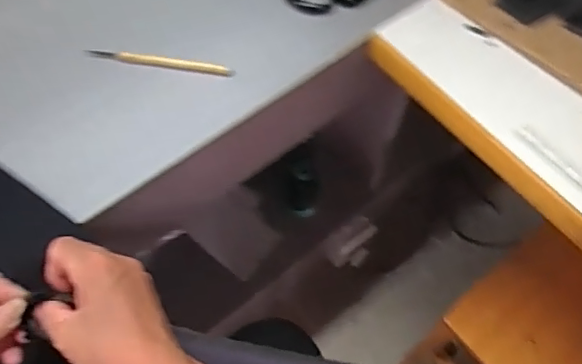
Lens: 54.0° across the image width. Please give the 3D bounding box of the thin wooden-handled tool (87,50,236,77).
[{"bbox_3d":[-0.133,-0.123,0.578,0.151,0.010,0.012,9,61,3],"label":"thin wooden-handled tool"}]

